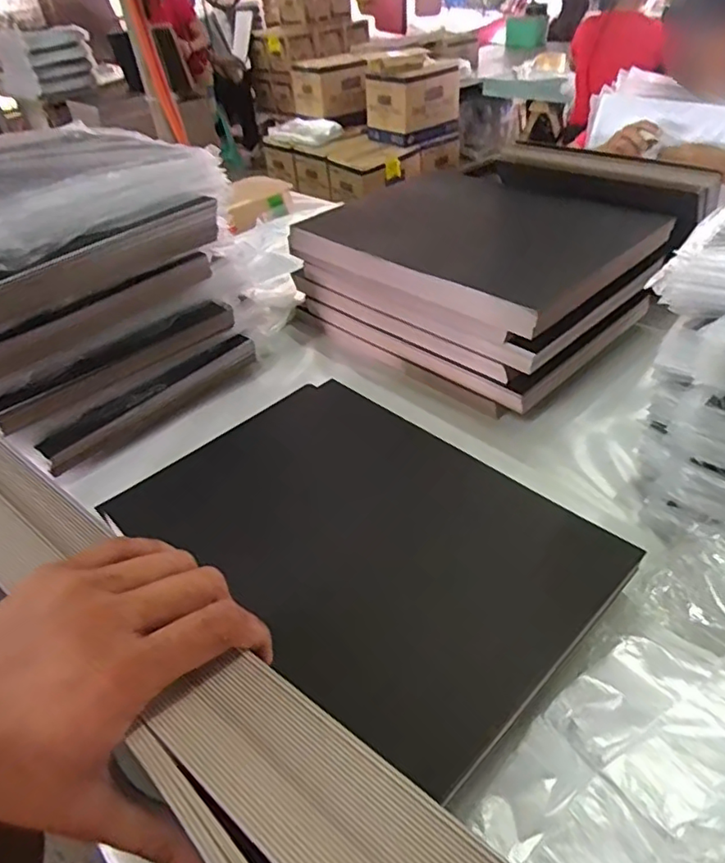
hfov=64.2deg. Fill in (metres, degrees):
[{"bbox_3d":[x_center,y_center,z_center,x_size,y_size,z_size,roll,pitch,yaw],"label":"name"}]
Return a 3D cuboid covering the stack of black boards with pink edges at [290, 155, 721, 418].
[{"bbox_3d":[0.177,-0.272,1.050,0.383,0.212,0.563,-31,45,-26],"label":"stack of black boards with pink edges"}]

